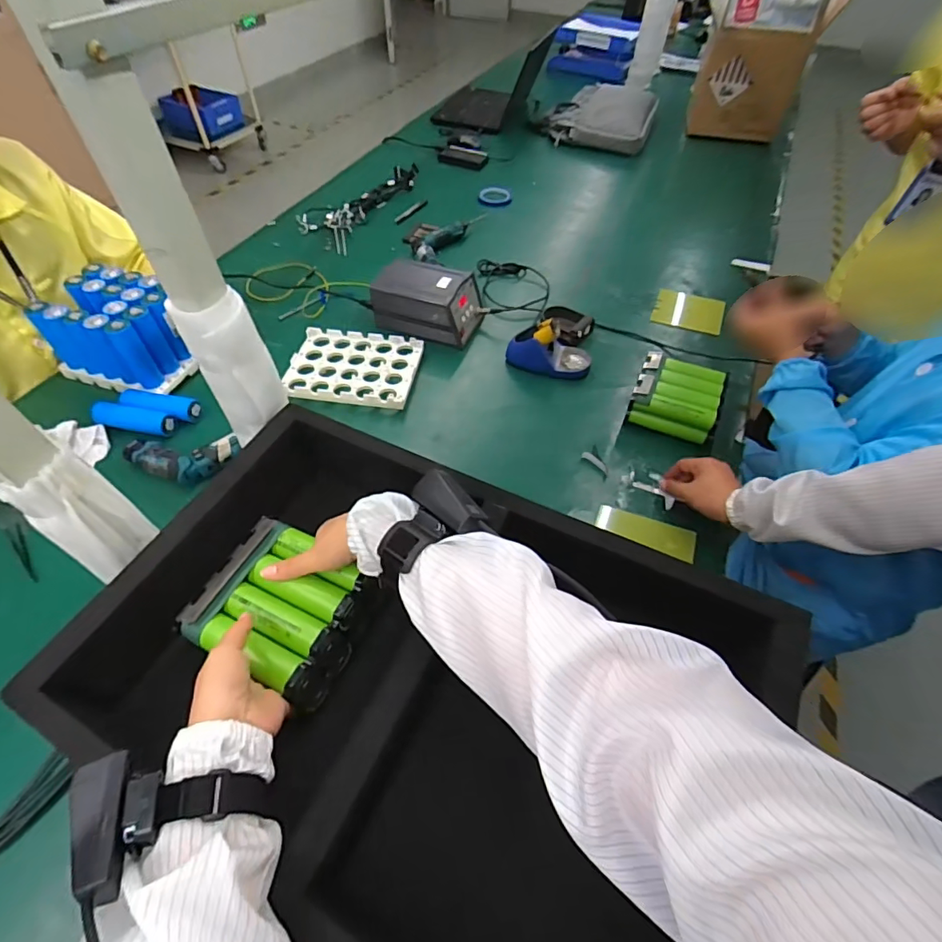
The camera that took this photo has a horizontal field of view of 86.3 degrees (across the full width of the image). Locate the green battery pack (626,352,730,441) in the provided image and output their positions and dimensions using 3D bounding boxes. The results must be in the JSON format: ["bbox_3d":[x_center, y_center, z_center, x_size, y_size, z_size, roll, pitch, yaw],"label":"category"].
[{"bbox_3d":[0.358,-0.128,0.881,0.145,0.075,0.129,20,55,14],"label":"green battery pack"}]

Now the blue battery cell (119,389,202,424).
[{"bbox_3d":[-0.556,-0.115,0.900,0.142,0.039,0.040,10,53,6],"label":"blue battery cell"}]

